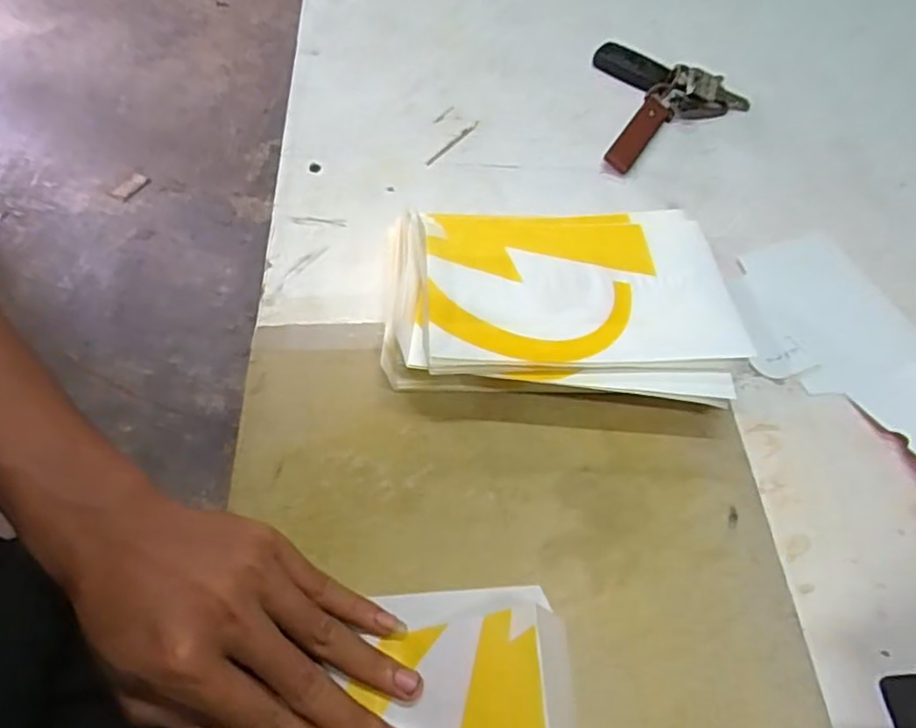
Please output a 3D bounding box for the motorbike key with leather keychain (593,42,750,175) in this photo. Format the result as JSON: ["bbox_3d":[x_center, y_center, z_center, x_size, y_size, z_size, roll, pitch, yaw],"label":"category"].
[{"bbox_3d":[0.170,-0.205,0.503,0.112,0.024,0.136,3,58,0],"label":"motorbike key with leather keychain"}]

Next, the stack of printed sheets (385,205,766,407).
[{"bbox_3d":[0.058,-0.037,0.384,0.197,0.048,0.135,3,58,1],"label":"stack of printed sheets"}]

